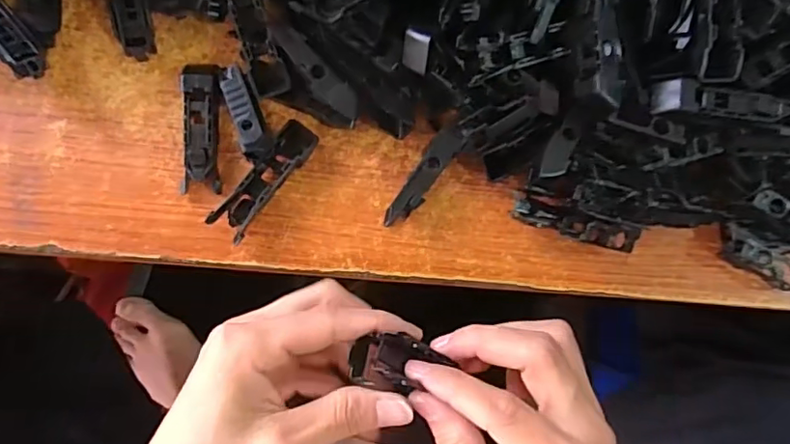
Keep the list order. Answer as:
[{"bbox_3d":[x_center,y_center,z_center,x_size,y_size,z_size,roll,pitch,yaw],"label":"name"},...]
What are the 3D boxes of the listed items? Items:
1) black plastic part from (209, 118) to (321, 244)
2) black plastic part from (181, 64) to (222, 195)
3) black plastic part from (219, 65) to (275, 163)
[{"bbox_3d":[-0.066,-0.022,0.295,0.019,0.015,0.069,38,83,-1],"label":"black plastic part"},{"bbox_3d":[-0.099,-0.048,0.295,0.020,0.016,0.064,2,84,-5],"label":"black plastic part"},{"bbox_3d":[-0.075,-0.055,0.293,0.016,0.020,0.048,-19,86,-7],"label":"black plastic part"}]

